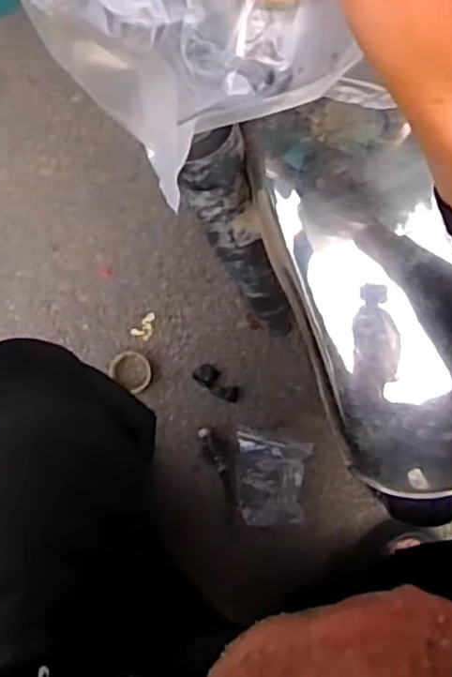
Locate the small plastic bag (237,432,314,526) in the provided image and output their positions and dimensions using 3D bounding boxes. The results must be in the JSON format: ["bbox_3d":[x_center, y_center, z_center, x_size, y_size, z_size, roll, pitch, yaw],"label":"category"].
[{"bbox_3d":[0.057,0.181,0.833,0.090,0.036,0.111,6,89,5],"label":"small plastic bag"}]

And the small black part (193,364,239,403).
[{"bbox_3d":[-0.012,0.059,0.864,0.065,0.015,0.027,38,92,5],"label":"small black part"}]

